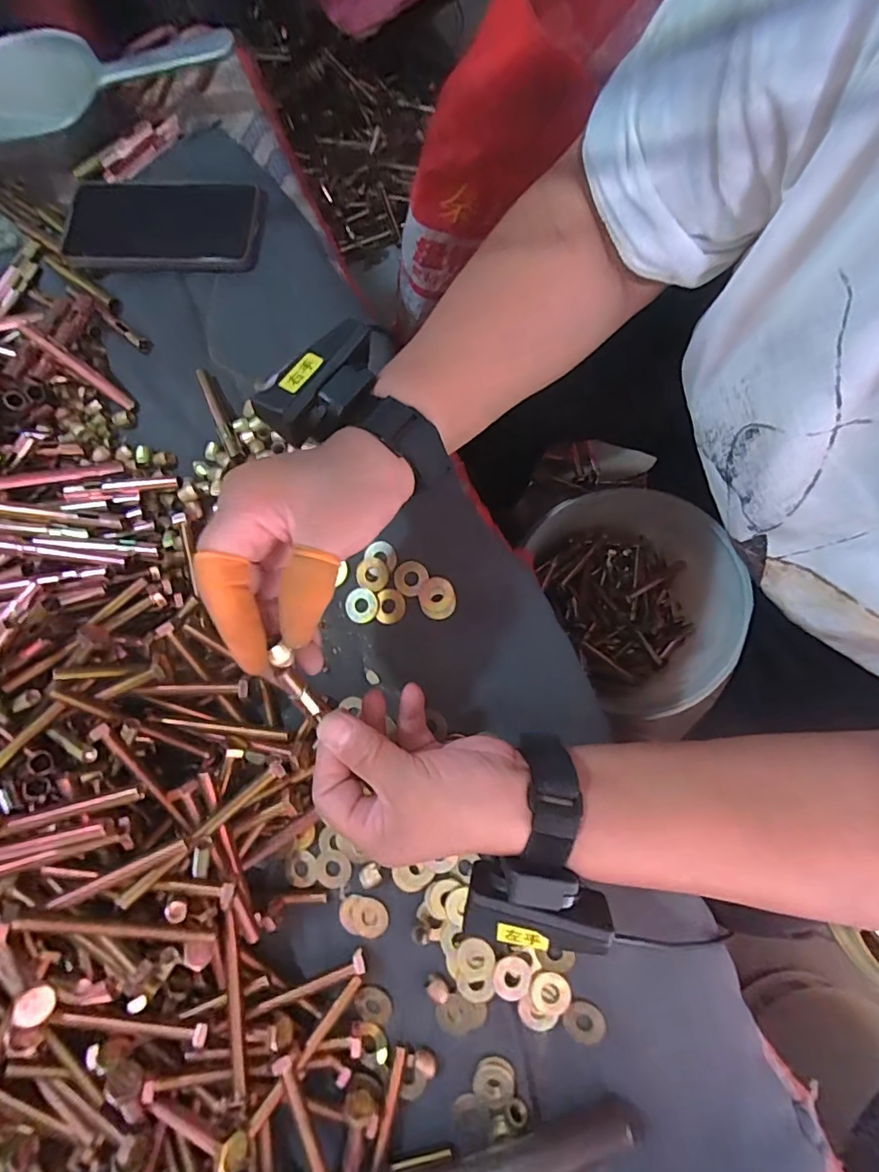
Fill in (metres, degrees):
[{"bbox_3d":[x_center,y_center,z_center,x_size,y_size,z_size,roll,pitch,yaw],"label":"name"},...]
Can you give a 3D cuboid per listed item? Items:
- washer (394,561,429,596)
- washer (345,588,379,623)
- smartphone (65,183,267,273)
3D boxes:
[{"bbox_3d":[-0.021,-0.006,0.353,0.022,0.004,0.024,-1,83,9],"label":"washer"},{"bbox_3d":[-0.056,0.014,0.358,0.023,0.004,0.024,-1,82,7],"label":"washer"},{"bbox_3d":[-0.234,-0.298,0.419,0.183,0.015,0.078,8,78,8],"label":"smartphone"}]

